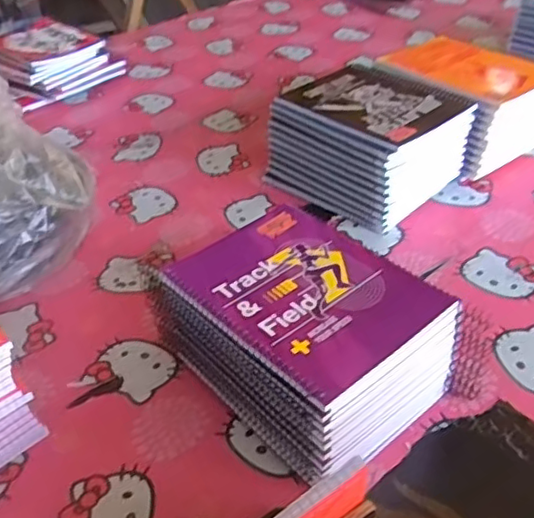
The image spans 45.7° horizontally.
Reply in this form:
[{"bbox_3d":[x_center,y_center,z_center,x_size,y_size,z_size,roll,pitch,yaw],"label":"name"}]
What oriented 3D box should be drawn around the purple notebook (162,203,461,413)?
[{"bbox_3d":[0.034,0.028,0.508,0.159,0.011,0.211,-31,46,-31],"label":"purple notebook"}]

